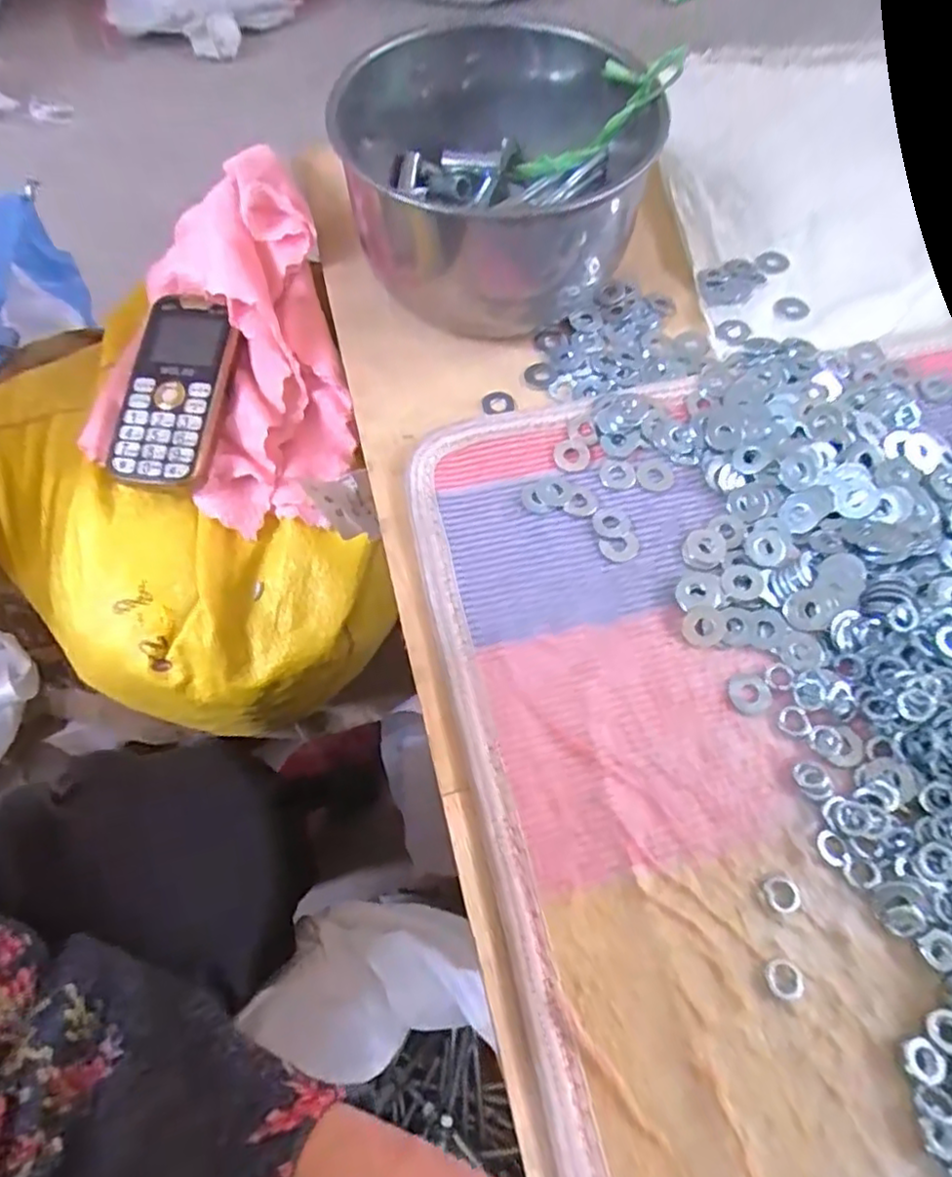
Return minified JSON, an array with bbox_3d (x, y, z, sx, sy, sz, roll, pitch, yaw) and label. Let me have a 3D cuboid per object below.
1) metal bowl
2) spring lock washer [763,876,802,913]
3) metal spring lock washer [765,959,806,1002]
[{"bbox_3d":[0.008,-0.247,0.384,0.161,0.094,0.187,-14,64,-7],"label":"metal bowl"},{"bbox_3d":[0.117,0.117,0.254,0.014,0.004,0.013,0,63,0],"label":"spring lock washer"},{"bbox_3d":[0.113,0.143,0.242,0.014,0.004,0.013,0,63,0],"label":"metal spring lock washer"}]

